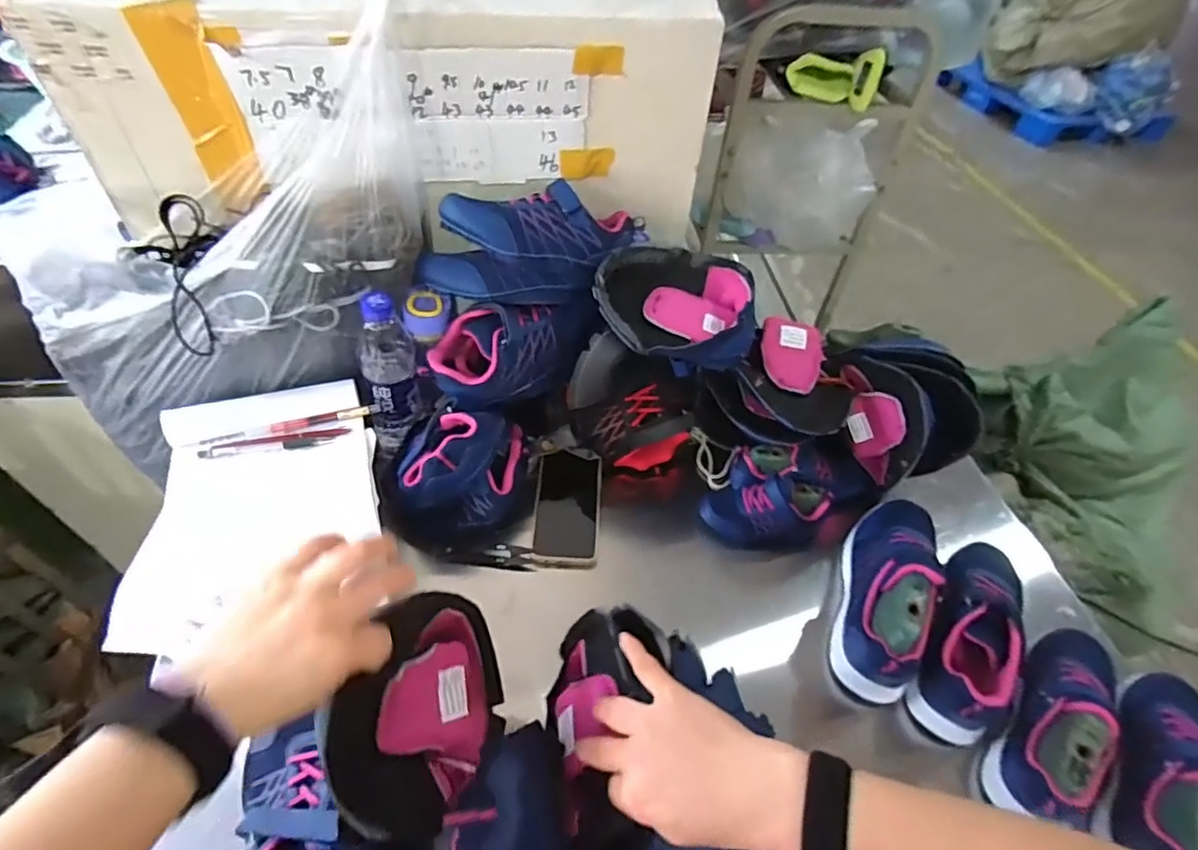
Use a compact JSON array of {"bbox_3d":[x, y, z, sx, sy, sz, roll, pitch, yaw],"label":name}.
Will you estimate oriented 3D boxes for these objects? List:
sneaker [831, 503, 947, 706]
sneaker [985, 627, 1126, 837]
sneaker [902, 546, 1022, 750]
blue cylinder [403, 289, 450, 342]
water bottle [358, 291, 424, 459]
[{"bbox_3d":[0.316,0.165,0.631,0.083,0.102,0.234,21,50,13],"label":"sneaker"},{"bbox_3d":[0.435,0.269,0.547,0.076,0.090,0.215,37,55,24],"label":"sneaker"},{"bbox_3d":[0.389,0.210,0.611,0.091,0.082,0.220,25,51,16],"label":"sneaker"},{"bbox_3d":[-0.200,-0.125,0.685,0.050,0.051,0.044,-11,51,-15],"label":"blue cylinder"},{"bbox_3d":[-0.247,-0.050,0.700,0.069,0.243,0.059,-15,52,-18],"label":"water bottle"}]

